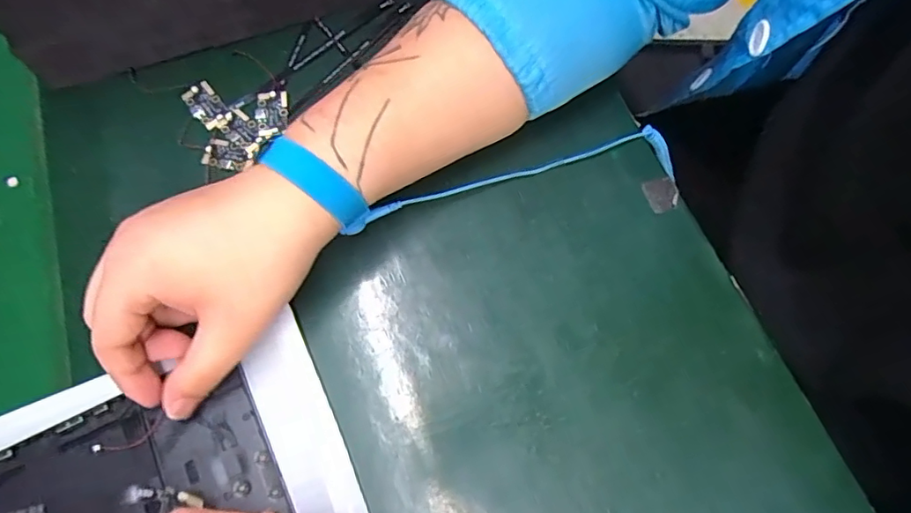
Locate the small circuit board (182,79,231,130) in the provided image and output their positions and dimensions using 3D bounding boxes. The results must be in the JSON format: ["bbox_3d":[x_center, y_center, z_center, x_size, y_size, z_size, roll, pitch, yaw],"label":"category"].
[{"bbox_3d":[-0.179,-0.108,0.392,0.022,0.009,0.037,-36,73,-9],"label":"small circuit board"}]

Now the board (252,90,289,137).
[{"bbox_3d":[-0.132,-0.102,0.389,0.023,0.004,0.036,-4,71,1],"label":"board"}]

